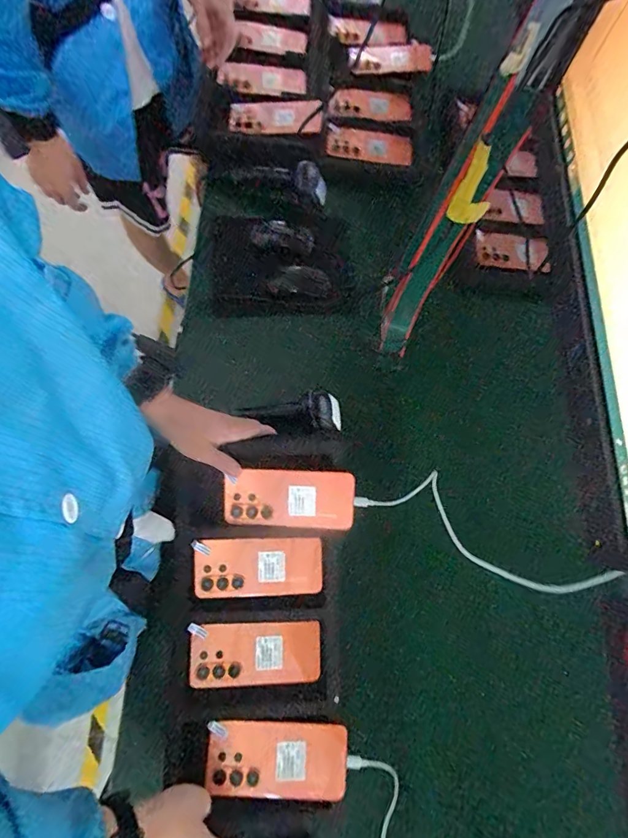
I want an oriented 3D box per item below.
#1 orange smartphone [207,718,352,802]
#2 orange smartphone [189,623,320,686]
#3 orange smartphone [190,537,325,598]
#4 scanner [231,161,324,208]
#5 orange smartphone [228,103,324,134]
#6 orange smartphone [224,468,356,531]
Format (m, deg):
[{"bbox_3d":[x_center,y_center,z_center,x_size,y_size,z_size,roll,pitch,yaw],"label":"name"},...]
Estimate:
[{"bbox_3d":[-0.044,0.419,0.535,0.167,0.007,0.076,4,64,-2],"label":"orange smartphone"},{"bbox_3d":[-0.076,0.308,0.574,0.169,0.005,0.073,1,79,-6],"label":"orange smartphone"},{"bbox_3d":[-0.074,0.198,0.584,0.170,0.005,0.075,1,89,-6],"label":"orange smartphone"},{"bbox_3d":[-0.057,-0.439,0.792,0.170,0.048,0.065,21,73,5],"label":"scanner"},{"bbox_3d":[-0.070,-0.553,0.801,0.169,0.013,0.061,2,89,0],"label":"orange smartphone"},{"bbox_3d":[-0.032,0.106,0.572,0.167,0.005,0.082,2,103,-1],"label":"orange smartphone"}]

